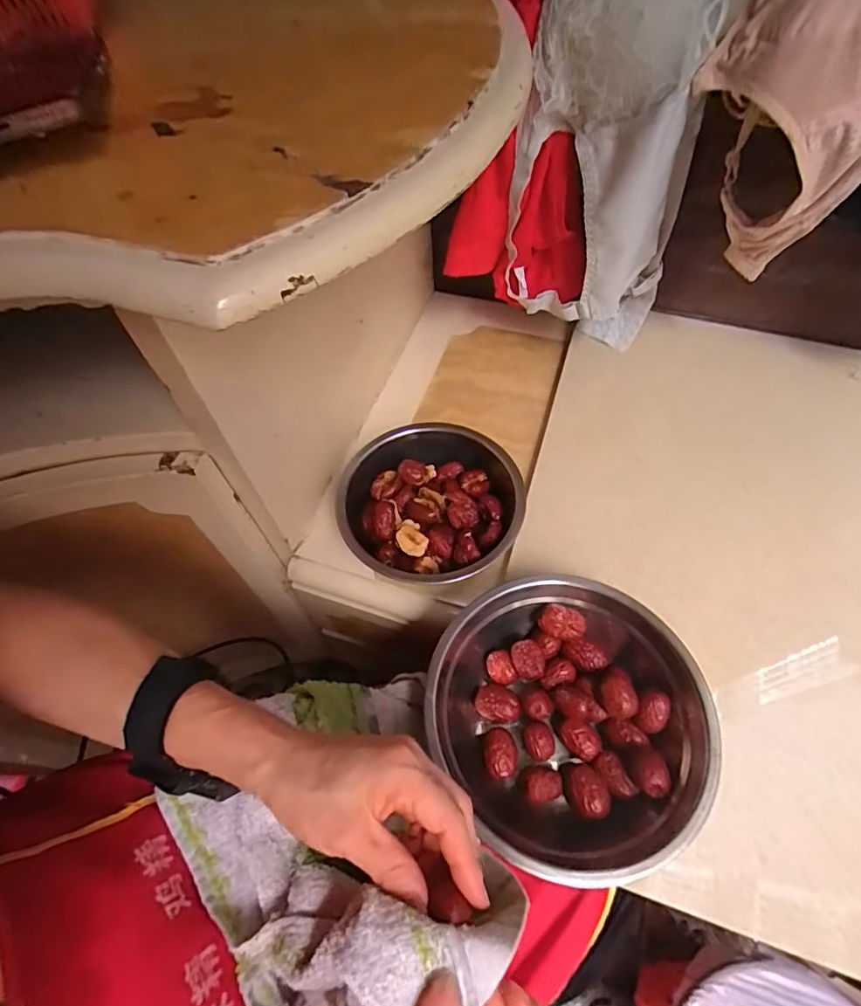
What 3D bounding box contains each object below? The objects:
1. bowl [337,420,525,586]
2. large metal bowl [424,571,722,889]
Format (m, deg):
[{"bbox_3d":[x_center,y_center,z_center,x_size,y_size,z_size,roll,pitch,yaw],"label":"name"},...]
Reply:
[{"bbox_3d":[-0.001,0.007,0.487,0.162,0.071,0.162,-1,59,2],"label":"bowl"},{"bbox_3d":[0.099,0.154,0.380,0.183,0.064,0.184,-1,59,2],"label":"large metal bowl"}]

